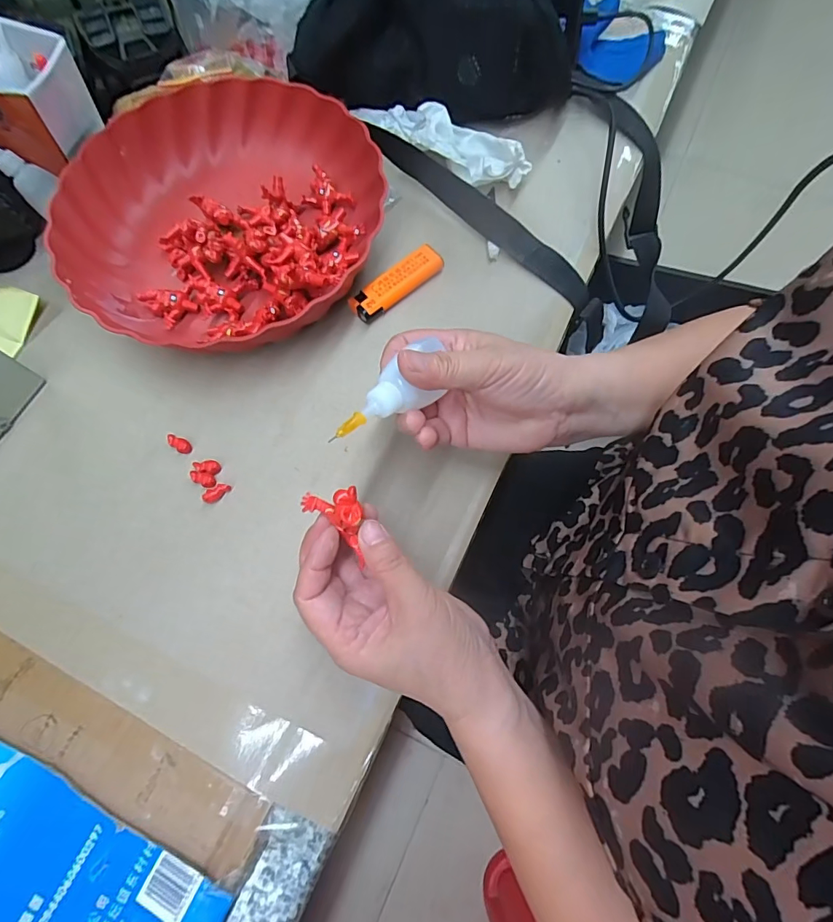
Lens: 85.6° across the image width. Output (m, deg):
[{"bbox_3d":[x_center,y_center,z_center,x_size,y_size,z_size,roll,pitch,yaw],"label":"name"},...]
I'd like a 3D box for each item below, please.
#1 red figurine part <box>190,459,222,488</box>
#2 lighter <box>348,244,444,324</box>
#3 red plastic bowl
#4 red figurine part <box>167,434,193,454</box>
[{"bbox_3d":[-0.146,0.008,0.310,0.020,0.004,0.019,11,71,6],"label":"red figurine part"},{"bbox_3d":[-0.015,-0.139,0.352,0.081,0.008,0.024,-40,90,-11],"label":"lighter"},{"bbox_3d":[-0.152,-0.196,0.360,0.236,0.052,0.236,-1,70,2],"label":"red plastic bowl"},{"bbox_3d":[-0.167,-0.012,0.317,0.019,0.004,0.009,33,74,0],"label":"red figurine part"}]

